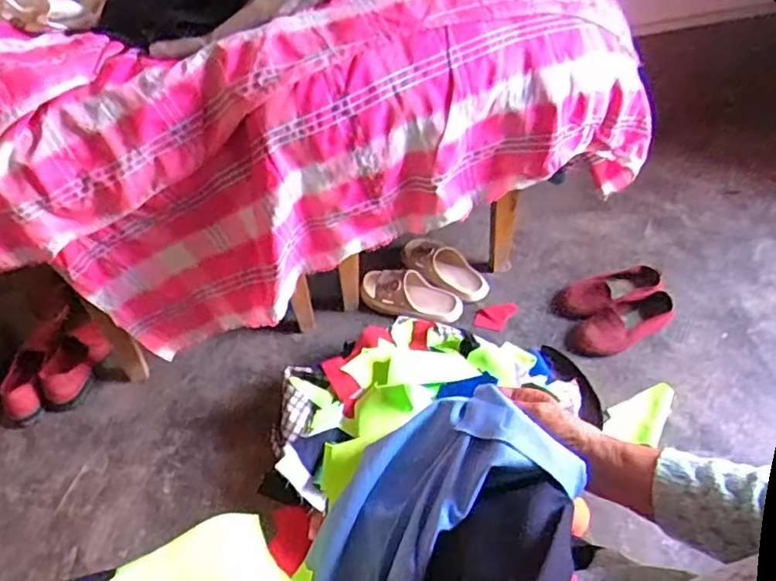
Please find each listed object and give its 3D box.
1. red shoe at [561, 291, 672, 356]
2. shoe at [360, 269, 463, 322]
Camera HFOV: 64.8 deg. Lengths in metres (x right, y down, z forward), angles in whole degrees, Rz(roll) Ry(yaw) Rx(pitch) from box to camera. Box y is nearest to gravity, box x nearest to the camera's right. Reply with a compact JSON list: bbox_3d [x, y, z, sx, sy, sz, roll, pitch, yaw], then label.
[{"bbox_3d":[0.465,0.067,1.224,0.225,0.055,0.091,-20,49,-15],"label":"red shoe"},{"bbox_3d":[0.049,0.007,1.304,0.221,0.063,0.097,13,49,14],"label":"shoe"}]

